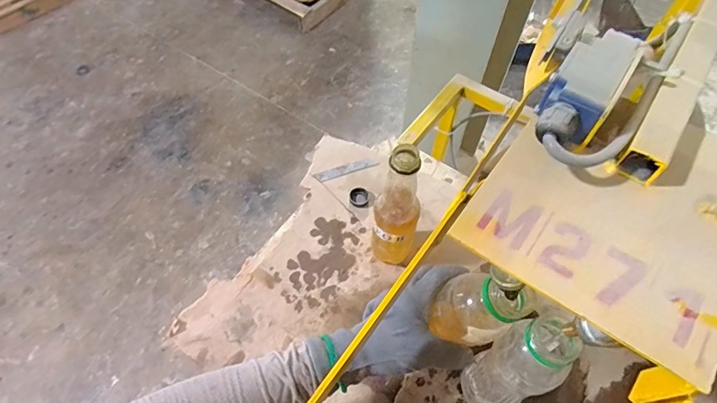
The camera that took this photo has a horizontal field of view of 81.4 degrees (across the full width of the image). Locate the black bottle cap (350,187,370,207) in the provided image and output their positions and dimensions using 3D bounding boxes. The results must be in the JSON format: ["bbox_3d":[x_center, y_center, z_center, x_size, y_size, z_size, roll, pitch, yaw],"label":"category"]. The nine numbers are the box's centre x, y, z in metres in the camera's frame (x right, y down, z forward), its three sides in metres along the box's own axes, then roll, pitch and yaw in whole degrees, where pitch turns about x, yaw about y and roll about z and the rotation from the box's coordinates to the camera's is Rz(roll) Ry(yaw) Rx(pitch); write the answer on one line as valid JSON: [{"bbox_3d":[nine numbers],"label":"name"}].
[{"bbox_3d":[0.002,-0.006,0.631,0.029,0.011,0.028,0,58,-1],"label":"black bottle cap"}]

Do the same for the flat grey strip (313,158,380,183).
[{"bbox_3d":[-0.019,-0.051,0.660,0.102,0.006,0.018,-19,60,-12],"label":"flat grey strip"}]

